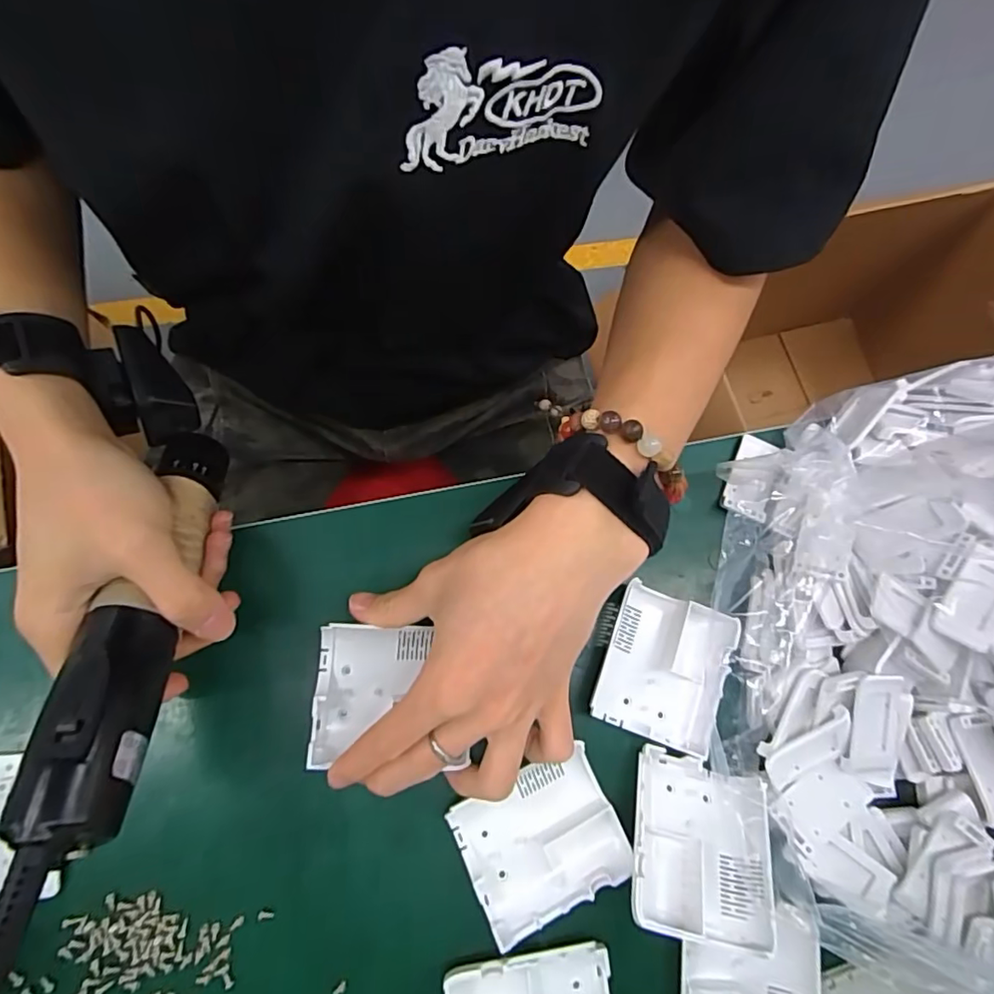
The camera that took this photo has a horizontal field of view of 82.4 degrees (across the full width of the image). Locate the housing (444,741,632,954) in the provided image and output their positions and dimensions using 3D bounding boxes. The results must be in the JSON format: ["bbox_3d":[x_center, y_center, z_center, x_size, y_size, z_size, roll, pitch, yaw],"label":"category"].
[{"bbox_3d":[0.022,0.176,0.290,0.078,0.022,0.062,-22,79,-12],"label":"housing"}]

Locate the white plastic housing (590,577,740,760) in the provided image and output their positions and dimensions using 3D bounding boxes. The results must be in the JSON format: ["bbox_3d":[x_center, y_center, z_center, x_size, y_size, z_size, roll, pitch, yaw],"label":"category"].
[{"bbox_3d":[0.095,0.096,0.322,0.063,0.018,0.078,22,74,-1],"label":"white plastic housing"}]

